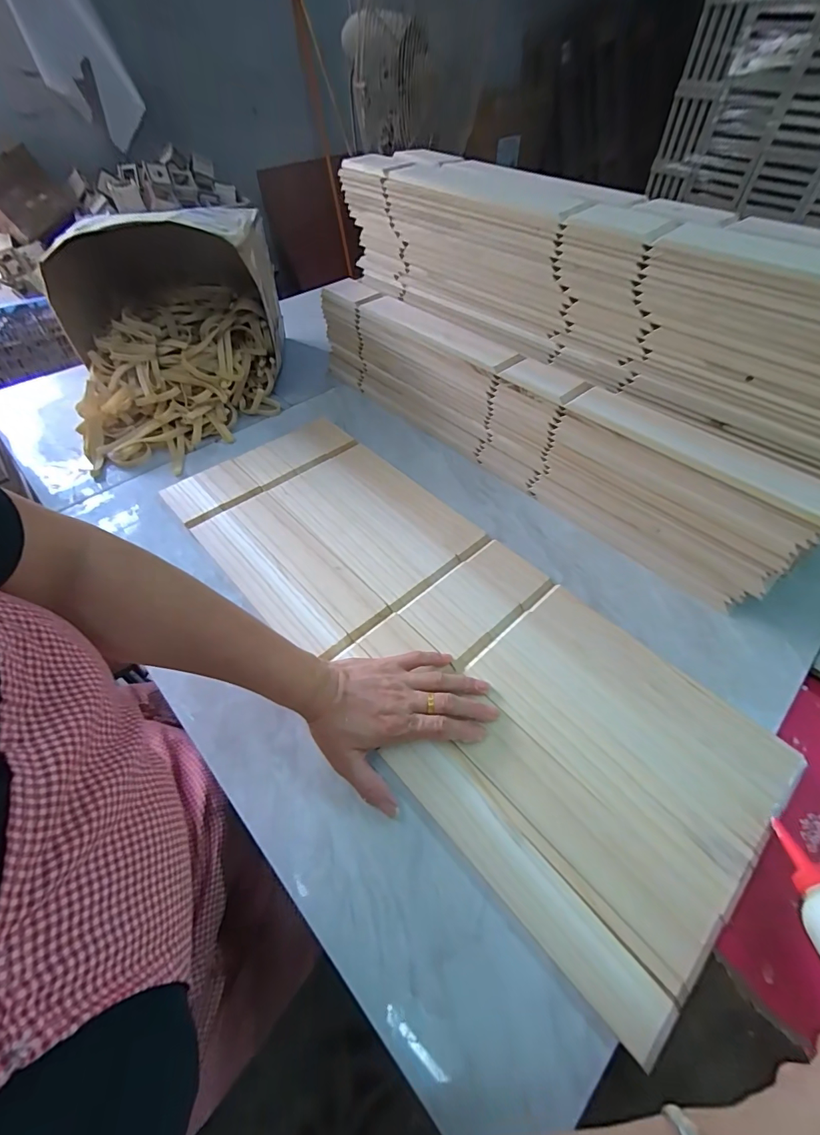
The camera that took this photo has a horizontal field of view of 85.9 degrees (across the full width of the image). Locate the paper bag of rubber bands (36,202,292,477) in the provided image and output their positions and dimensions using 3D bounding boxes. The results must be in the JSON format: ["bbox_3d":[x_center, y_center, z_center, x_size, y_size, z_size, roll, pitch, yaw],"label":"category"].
[{"bbox_3d":[-0.382,-0.389,0.710,0.295,0.227,0.397,-7,52,-4],"label":"paper bag of rubber bands"}]

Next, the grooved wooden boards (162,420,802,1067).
[{"bbox_3d":[0.004,0.039,0.510,0.277,0.017,0.724,-36,59,-24],"label":"grooved wooden boards"}]

